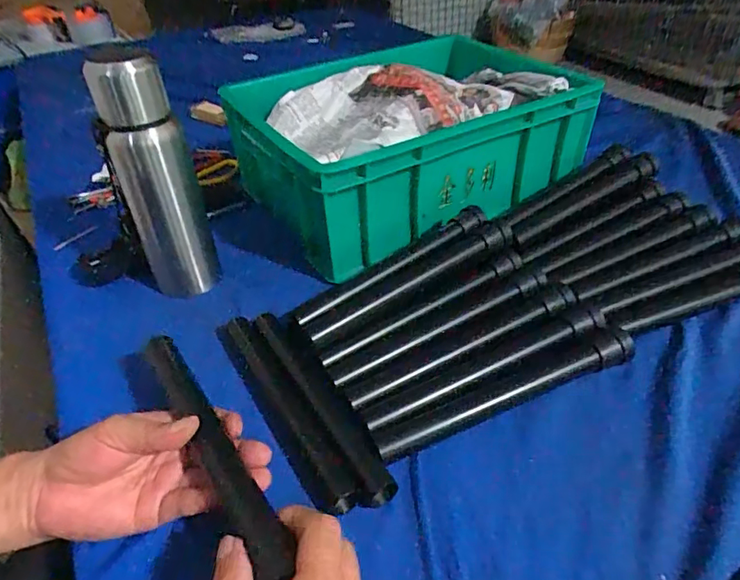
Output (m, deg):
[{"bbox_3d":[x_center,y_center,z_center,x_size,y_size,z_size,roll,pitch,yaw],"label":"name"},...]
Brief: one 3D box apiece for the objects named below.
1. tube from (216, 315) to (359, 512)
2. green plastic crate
[{"bbox_3d":[-0.081,0.096,0.444,0.034,0.023,0.230,-25,41,-21],"label":"tube"},{"bbox_3d":[0.051,-0.210,0.690,0.414,0.135,0.324,-25,44,-24],"label":"green plastic crate"}]

